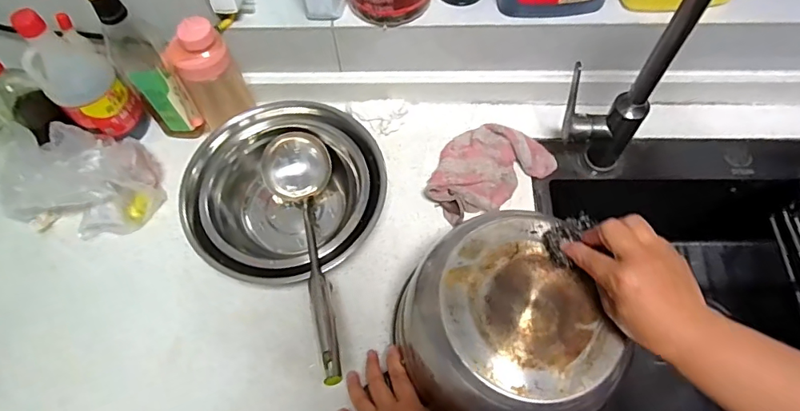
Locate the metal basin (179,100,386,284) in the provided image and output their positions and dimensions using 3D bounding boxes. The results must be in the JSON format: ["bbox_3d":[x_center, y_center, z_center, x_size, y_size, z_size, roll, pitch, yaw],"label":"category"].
[{"bbox_3d":[-0.136,-0.006,0.623,0.213,0.113,0.235,34,70,16],"label":"metal basin"}]

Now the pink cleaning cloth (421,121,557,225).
[{"bbox_3d":[0.118,-0.055,0.679,0.179,0.038,0.116,-32,68,-13],"label":"pink cleaning cloth"}]

